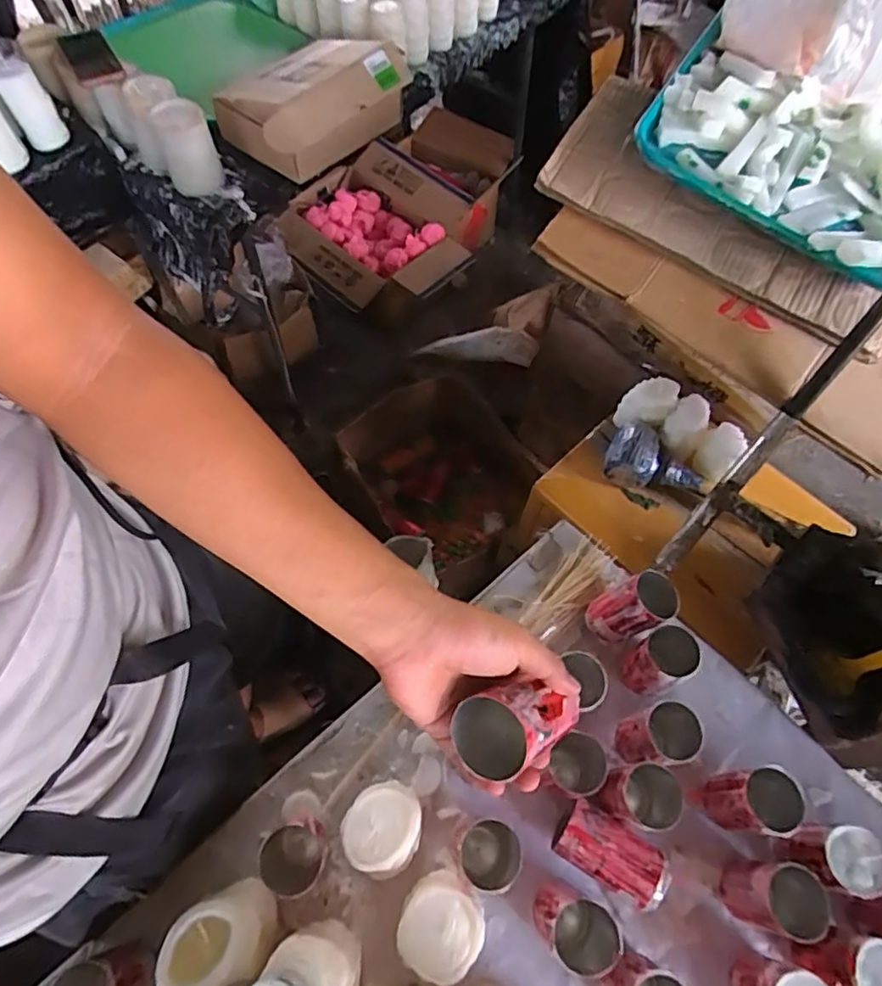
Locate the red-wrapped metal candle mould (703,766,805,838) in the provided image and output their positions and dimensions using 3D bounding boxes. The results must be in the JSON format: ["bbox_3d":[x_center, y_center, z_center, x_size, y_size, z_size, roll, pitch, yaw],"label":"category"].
[{"bbox_3d":[0.287,0.288,0.560,0.062,0.077,0.053,-6,61,-4],"label":"red-wrapped metal candle mould"}]

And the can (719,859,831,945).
[{"bbox_3d":[0.287,0.353,0.527,0.057,0.080,0.052,0,61,0],"label":"can"}]

